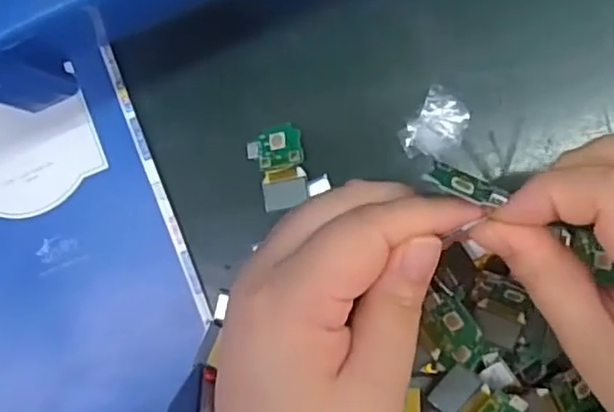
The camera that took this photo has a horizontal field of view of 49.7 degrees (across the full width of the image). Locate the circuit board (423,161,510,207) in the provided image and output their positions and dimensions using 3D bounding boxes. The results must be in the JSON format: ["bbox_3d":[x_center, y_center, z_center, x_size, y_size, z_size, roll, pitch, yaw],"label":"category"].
[{"bbox_3d":[0.050,-0.008,0.212,0.023,0.014,0.004,25,127,14],"label":"circuit board"}]

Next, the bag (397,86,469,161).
[{"bbox_3d":[0.058,-0.035,0.298,0.023,0.005,0.032,35,94,7],"label":"bag"}]

